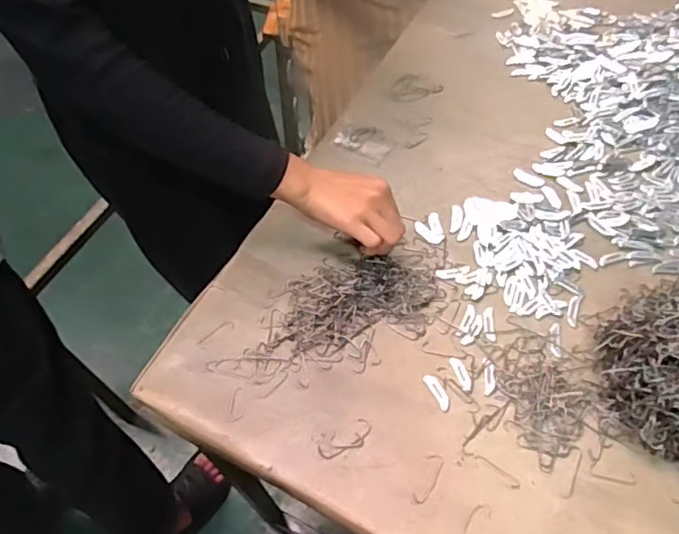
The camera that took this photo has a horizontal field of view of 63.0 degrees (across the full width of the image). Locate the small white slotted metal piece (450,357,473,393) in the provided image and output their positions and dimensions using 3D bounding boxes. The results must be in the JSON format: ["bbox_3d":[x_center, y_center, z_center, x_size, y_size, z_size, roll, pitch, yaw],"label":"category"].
[{"bbox_3d":[0.115,0.101,0.525,0.012,0.004,0.035,-18,58,-9],"label":"small white slotted metal piece"}]

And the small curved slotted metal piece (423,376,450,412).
[{"bbox_3d":[0.091,0.115,0.514,0.011,0.004,0.036,-24,59,-12],"label":"small curved slotted metal piece"}]

